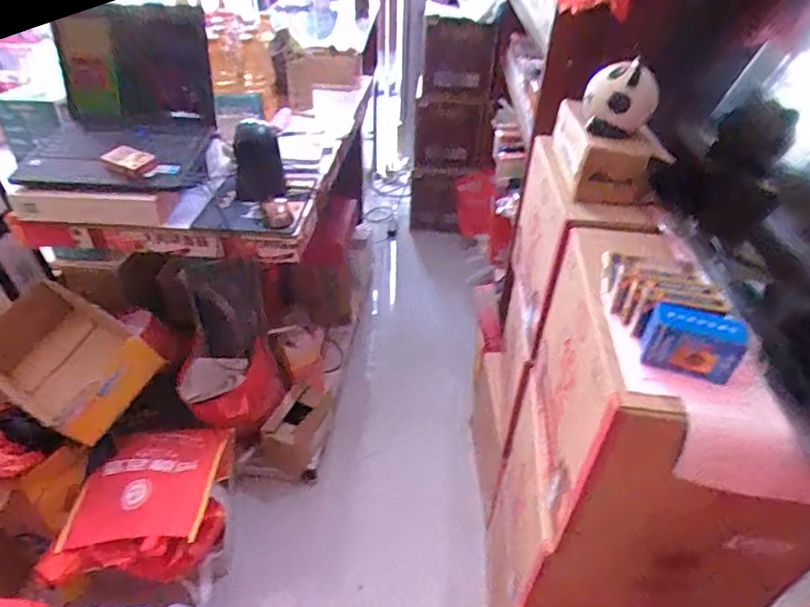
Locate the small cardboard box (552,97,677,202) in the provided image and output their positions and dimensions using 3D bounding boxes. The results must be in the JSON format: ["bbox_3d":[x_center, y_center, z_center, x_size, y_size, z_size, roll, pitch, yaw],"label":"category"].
[{"bbox_3d":[0.359,-0.279,0.948,0.152,0.104,0.218,5,39,3],"label":"small cardboard box"}]

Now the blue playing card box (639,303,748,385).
[{"bbox_3d":[0.313,0.041,0.577,0.093,0.057,0.049,16,40,16],"label":"blue playing card box"}]

